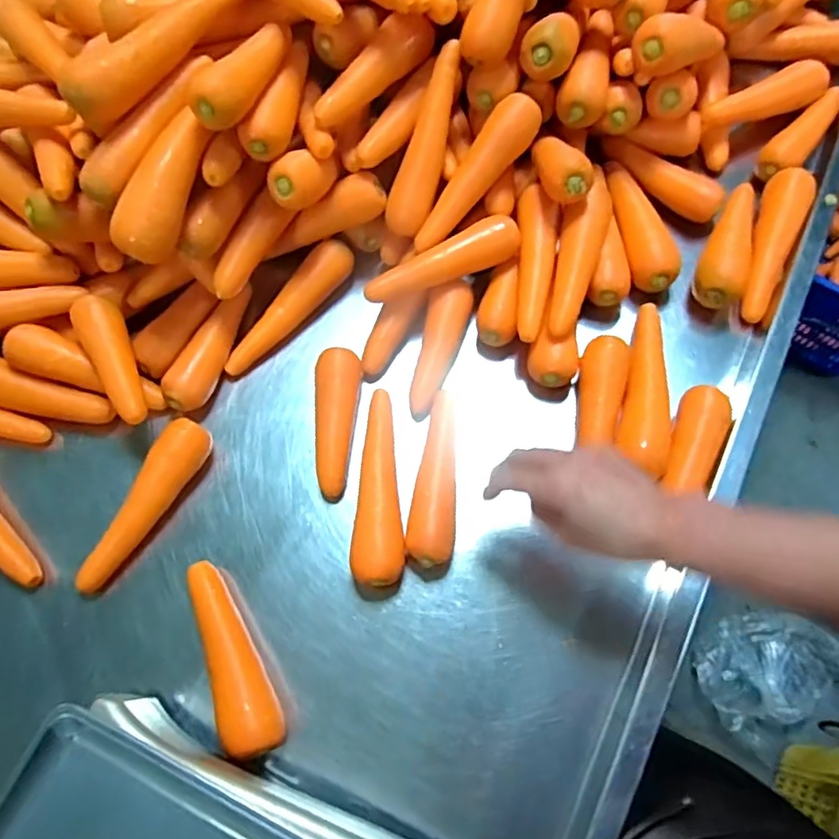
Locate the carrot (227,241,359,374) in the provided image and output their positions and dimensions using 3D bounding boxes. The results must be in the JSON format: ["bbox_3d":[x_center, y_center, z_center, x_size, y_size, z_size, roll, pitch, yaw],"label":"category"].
[{"bbox_3d":[-0.138,-0.118,0.623,0.044,0.044,0.178,41,75,16],"label":"carrot"}]

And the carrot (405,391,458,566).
[{"bbox_3d":[0.015,0.053,0.543,0.040,0.040,0.156,4,68,4],"label":"carrot"}]

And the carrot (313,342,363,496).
[{"bbox_3d":[-0.081,0.003,0.579,0.043,0.043,0.145,1,68,3],"label":"carrot"}]

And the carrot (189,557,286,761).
[{"bbox_3d":[-0.154,0.190,0.495,0.042,0.044,0.160,-22,69,-7],"label":"carrot"}]

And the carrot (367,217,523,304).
[{"bbox_3d":[0.018,-0.155,0.583,0.161,0.032,0.040,-19,68,-5],"label":"carrot"}]

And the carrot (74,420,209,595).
[{"bbox_3d":[-0.248,0.081,0.546,0.043,0.044,0.172,25,71,12],"label":"carrot"}]

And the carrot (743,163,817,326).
[{"bbox_3d":[0.374,-0.191,0.628,0.047,0.045,0.191,25,71,12],"label":"carrot"}]

